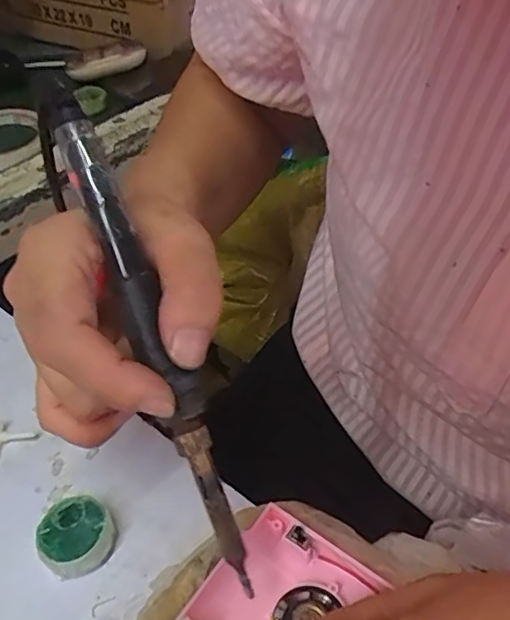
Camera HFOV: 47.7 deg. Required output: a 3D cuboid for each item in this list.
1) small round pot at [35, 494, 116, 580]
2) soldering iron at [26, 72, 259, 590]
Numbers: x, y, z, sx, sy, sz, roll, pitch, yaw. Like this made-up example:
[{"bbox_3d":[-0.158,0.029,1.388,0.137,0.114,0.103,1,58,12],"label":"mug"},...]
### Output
[{"bbox_3d":[-0.083,0.105,0.268,0.032,0.019,0.031,0,45,0],"label":"small round pot"},{"bbox_3d":[-0.040,0.002,0.210,0.014,0.019,0.199,-21,87,-22],"label":"soldering iron"}]

